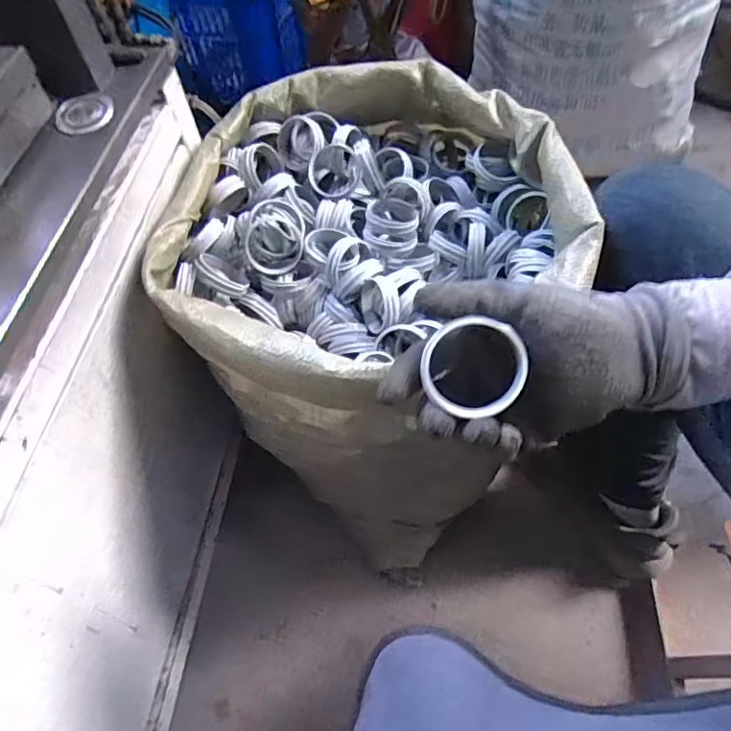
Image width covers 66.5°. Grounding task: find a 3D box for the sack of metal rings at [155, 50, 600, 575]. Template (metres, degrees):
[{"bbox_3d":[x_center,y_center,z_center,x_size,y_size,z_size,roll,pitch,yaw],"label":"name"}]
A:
[{"bbox_3d":[0.019,-0.072,0.701,0.389,0.400,0.415,-38,62,-19],"label":"sack of metal rings"}]

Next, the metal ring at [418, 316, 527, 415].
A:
[{"bbox_3d":[0.063,0.001,0.324,0.055,0.006,0.055,9,103,5],"label":"metal ring"}]

